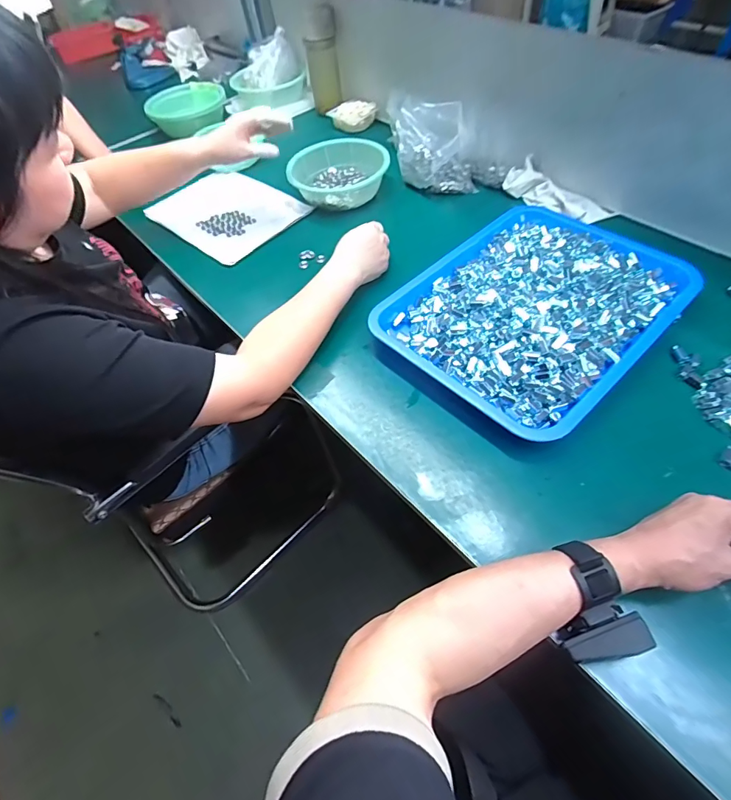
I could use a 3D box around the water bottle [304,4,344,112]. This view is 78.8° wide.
[{"bbox_3d":[-0.096,-0.771,1.022,0.073,0.188,0.085,-10,53,-1],"label":"water bottle"}]

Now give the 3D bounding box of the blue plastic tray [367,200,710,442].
[{"bbox_3d":[0.228,-0.130,0.623,0.374,0.066,0.308,-38,59,-20],"label":"blue plastic tray"}]

